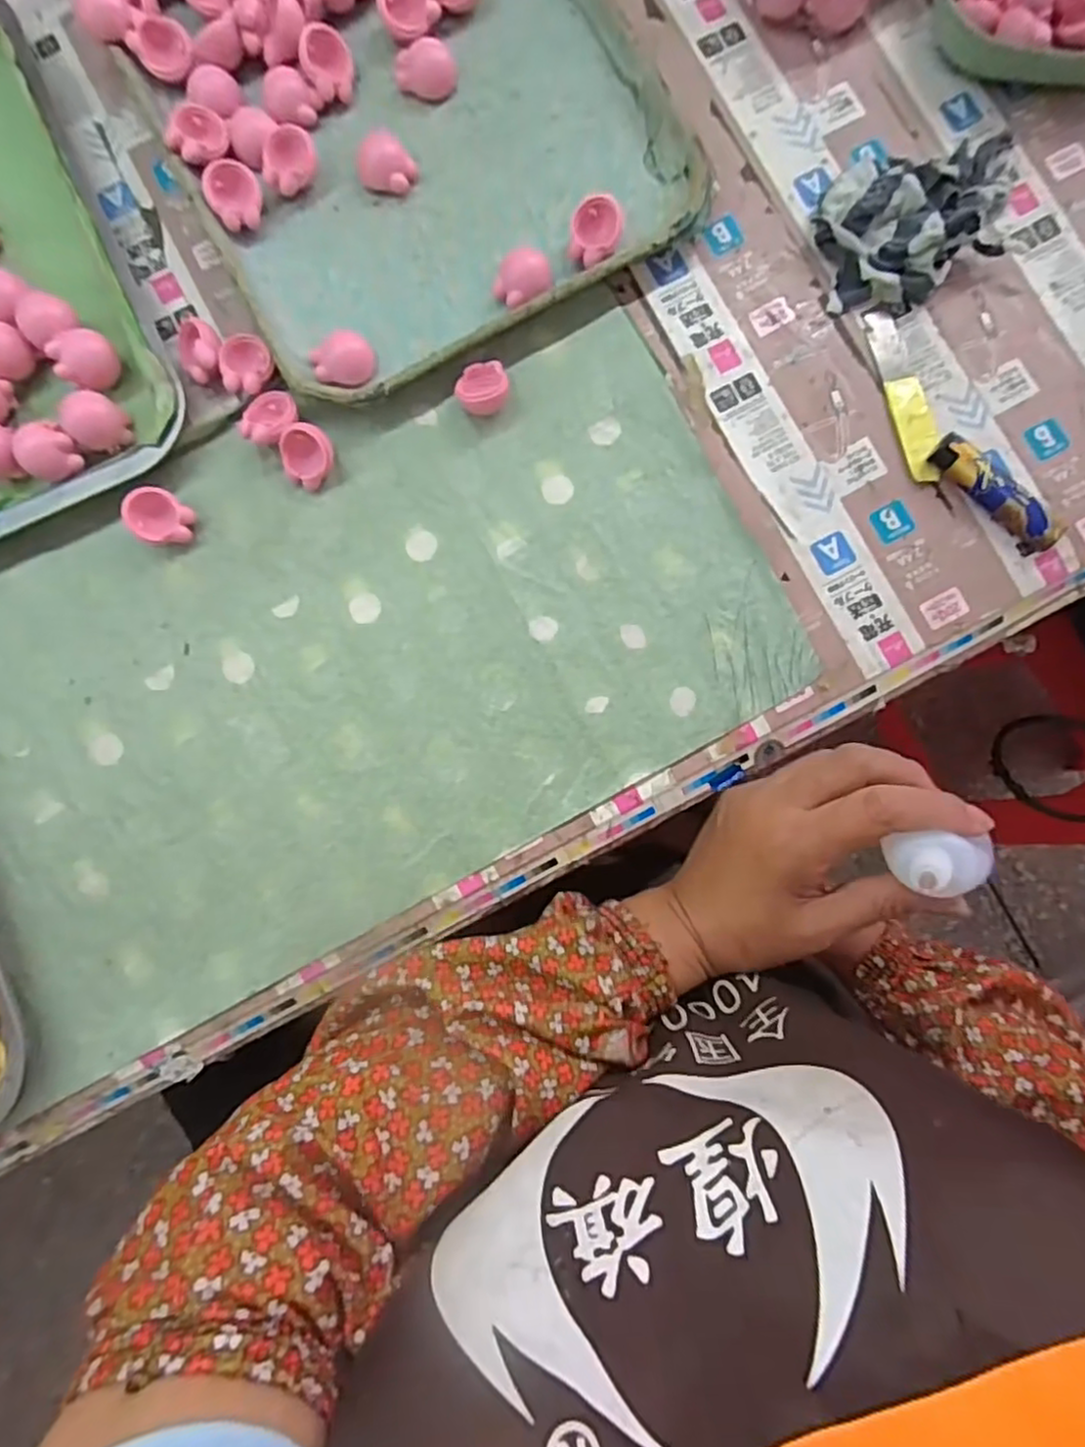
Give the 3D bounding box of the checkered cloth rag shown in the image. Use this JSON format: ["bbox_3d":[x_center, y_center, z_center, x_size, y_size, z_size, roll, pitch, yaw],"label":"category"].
[{"bbox_3d":[0.208,-0.274,0.363,0.106,0.033,0.077,-5,88,0],"label":"checkered cloth rag"}]

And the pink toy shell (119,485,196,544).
[{"bbox_3d":[-0.210,-0.112,0.368,0.032,0.020,0.028,31,88,1],"label":"pink toy shell"}]

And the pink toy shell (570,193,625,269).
[{"bbox_3d":[0.030,-0.268,0.369,0.028,0.021,0.033,1,88,0],"label":"pink toy shell"}]

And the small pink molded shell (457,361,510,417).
[{"bbox_3d":[-0.033,-0.185,0.370,0.028,0.014,0.025,-3,88,0],"label":"small pink molded shell"}]

